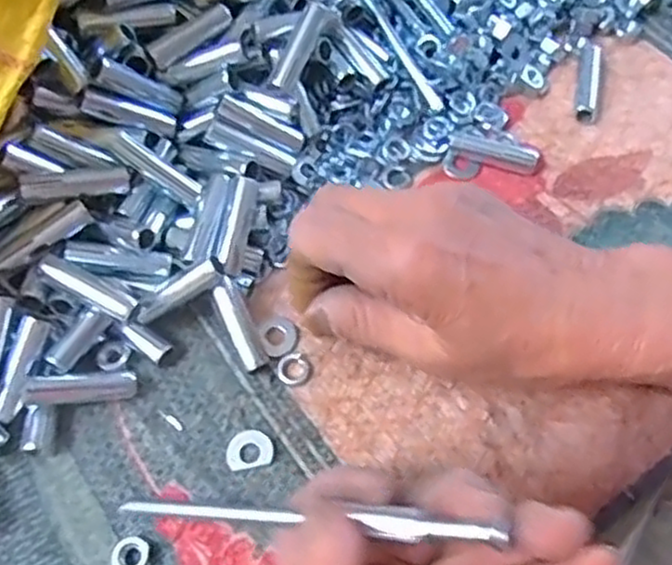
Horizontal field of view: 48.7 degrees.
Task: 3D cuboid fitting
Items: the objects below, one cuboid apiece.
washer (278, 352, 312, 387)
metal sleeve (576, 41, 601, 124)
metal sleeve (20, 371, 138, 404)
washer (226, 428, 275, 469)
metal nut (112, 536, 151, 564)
[{"bbox_3d":[-0.017,0.036,0.312,0.014,0.004,0.014,1,64,-2],"label":"washer"},{"bbox_3d":[0.131,-0.105,0.385,0.010,0.012,0.044,14,65,4],"label":"metal sleeve"},{"bbox_3d":[-0.101,0.041,0.295,0.044,0.007,0.011,1,61,-32],"label":"metal sleeve"},{"bbox_3d":[-0.034,0.066,0.295,0.018,0.004,0.015,-10,65,-7],"label":"washer"},{"bbox_3d":[-0.075,0.100,0.273,0.012,0.005,0.013,1,64,-2],"label":"metal nut"}]

